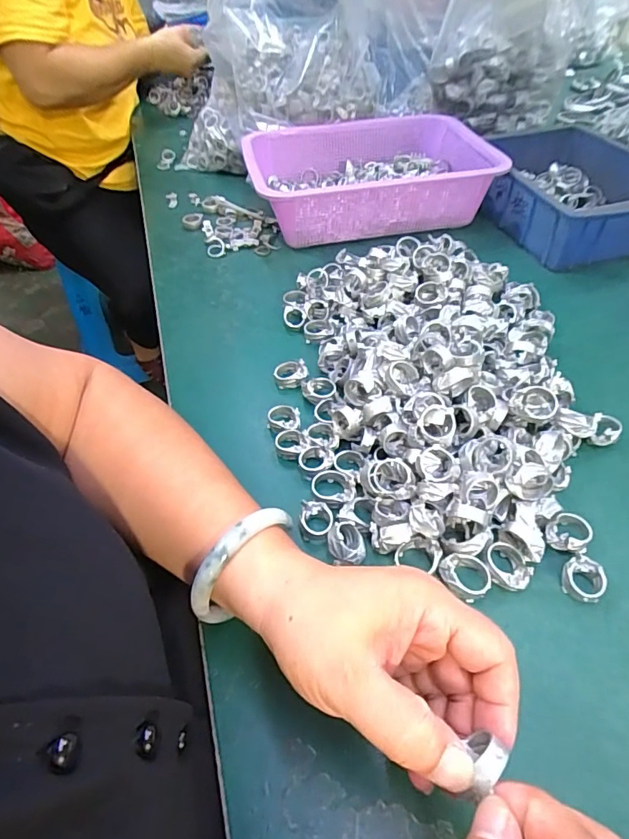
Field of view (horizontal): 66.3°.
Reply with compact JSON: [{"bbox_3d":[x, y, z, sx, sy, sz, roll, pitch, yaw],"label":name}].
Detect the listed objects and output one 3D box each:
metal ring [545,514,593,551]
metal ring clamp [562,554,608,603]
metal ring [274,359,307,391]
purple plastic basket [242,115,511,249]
[{"bbox_3d":[0.165,0.074,0.315,0.029,0.016,0.025,-35,55,-26],"label":"metal ring"},{"bbox_3d":[0.165,0.098,0.294,0.024,0.013,0.024,-2,47,2],"label":"metal ring clamp"},{"bbox_3d":[-0.021,-0.039,0.428,0.029,0.018,0.022,-4,47,0],"label":"metal ring"},{"bbox_3d":[0.070,-0.319,0.634,0.290,0.074,0.207,-10,47,-6],"label":"purple plastic basket"}]

